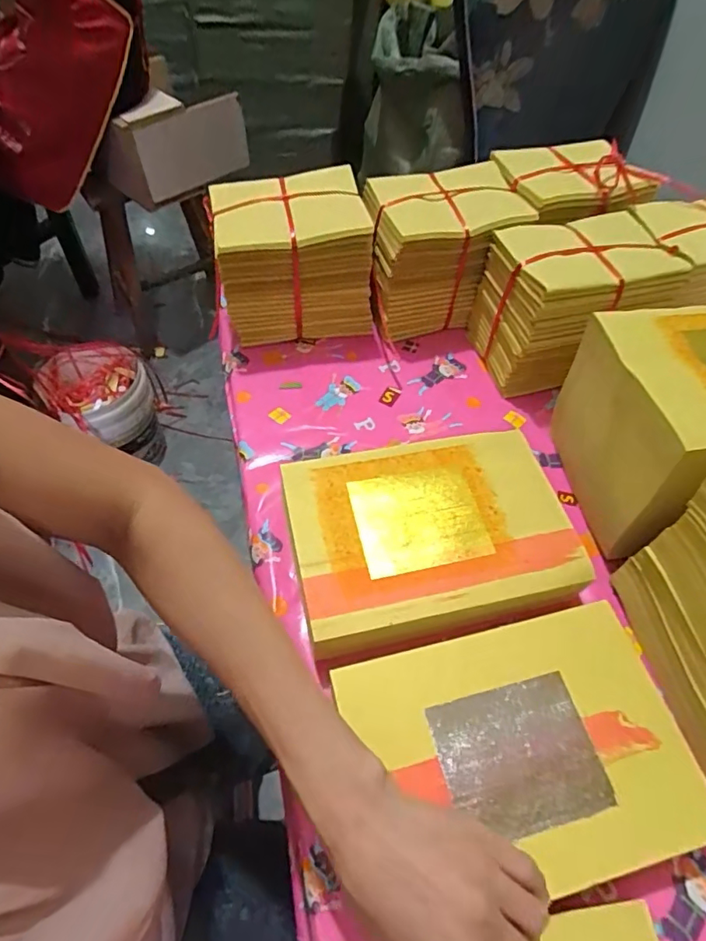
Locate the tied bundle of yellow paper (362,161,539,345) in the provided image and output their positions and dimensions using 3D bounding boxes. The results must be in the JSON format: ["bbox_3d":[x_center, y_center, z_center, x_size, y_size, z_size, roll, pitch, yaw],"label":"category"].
[{"bbox_3d":[0.102,-0.257,0.630,0.180,0.143,0.127,-12,56,-9],"label":"tied bundle of yellow paper"}]

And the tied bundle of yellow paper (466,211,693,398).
[{"bbox_3d":[0.236,-0.184,0.585,0.171,0.140,0.122,-12,56,-10],"label":"tied bundle of yellow paper"}]

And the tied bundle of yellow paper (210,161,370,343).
[{"bbox_3d":[-0.068,-0.240,0.607,0.161,0.152,0.113,-5,55,-5],"label":"tied bundle of yellow paper"}]

